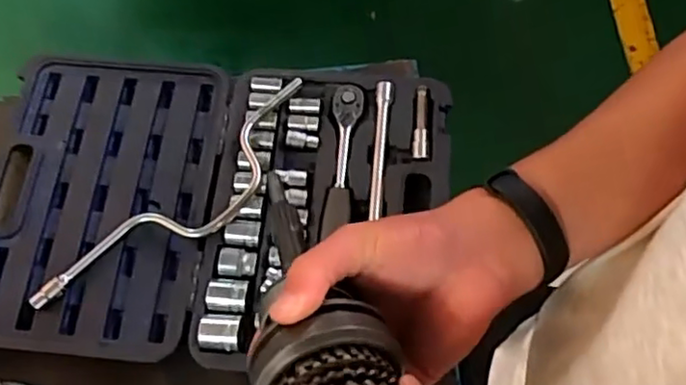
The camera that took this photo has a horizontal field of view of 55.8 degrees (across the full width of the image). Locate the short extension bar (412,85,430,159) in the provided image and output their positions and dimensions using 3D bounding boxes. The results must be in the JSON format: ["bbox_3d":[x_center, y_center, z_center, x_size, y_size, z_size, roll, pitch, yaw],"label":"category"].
[{"bbox_3d":[0.098,-0.091,0.800,0.019,0.015,0.098,4,66,3],"label":"short extension bar"}]

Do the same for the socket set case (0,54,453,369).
[{"bbox_3d":[-0.171,0.011,0.794,0.555,0.064,0.387,4,66,3],"label":"socket set case"}]

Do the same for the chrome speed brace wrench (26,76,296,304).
[{"bbox_3d":[-0.183,0.016,0.769,0.405,0.048,0.094,-41,72,-16],"label":"chrome speed brace wrench"}]

